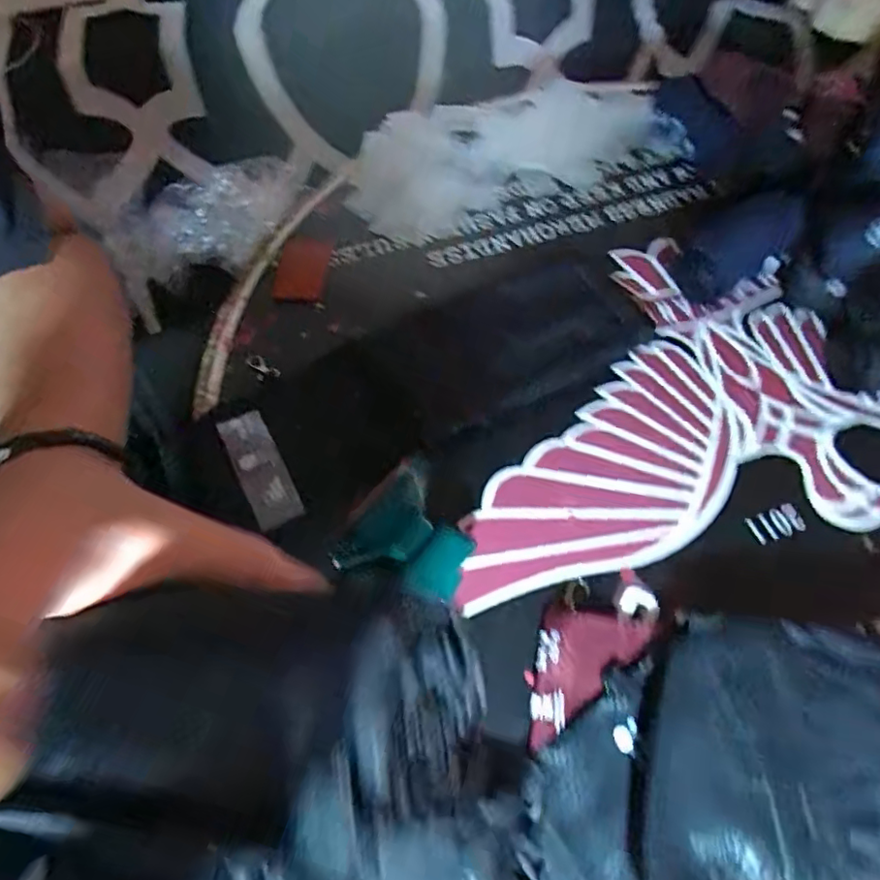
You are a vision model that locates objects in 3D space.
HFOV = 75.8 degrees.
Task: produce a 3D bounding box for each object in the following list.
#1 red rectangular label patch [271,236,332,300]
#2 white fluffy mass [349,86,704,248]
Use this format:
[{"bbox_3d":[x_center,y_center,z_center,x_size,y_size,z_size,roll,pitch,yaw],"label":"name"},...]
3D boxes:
[{"bbox_3d":[-0.149,-0.184,0.611,0.050,0.004,0.076,10,70,-7],"label":"red rectangular label patch"},{"bbox_3d":[0.078,-0.373,0.716,0.411,0.031,0.234,-22,60,-11],"label":"white fluffy mass"}]

